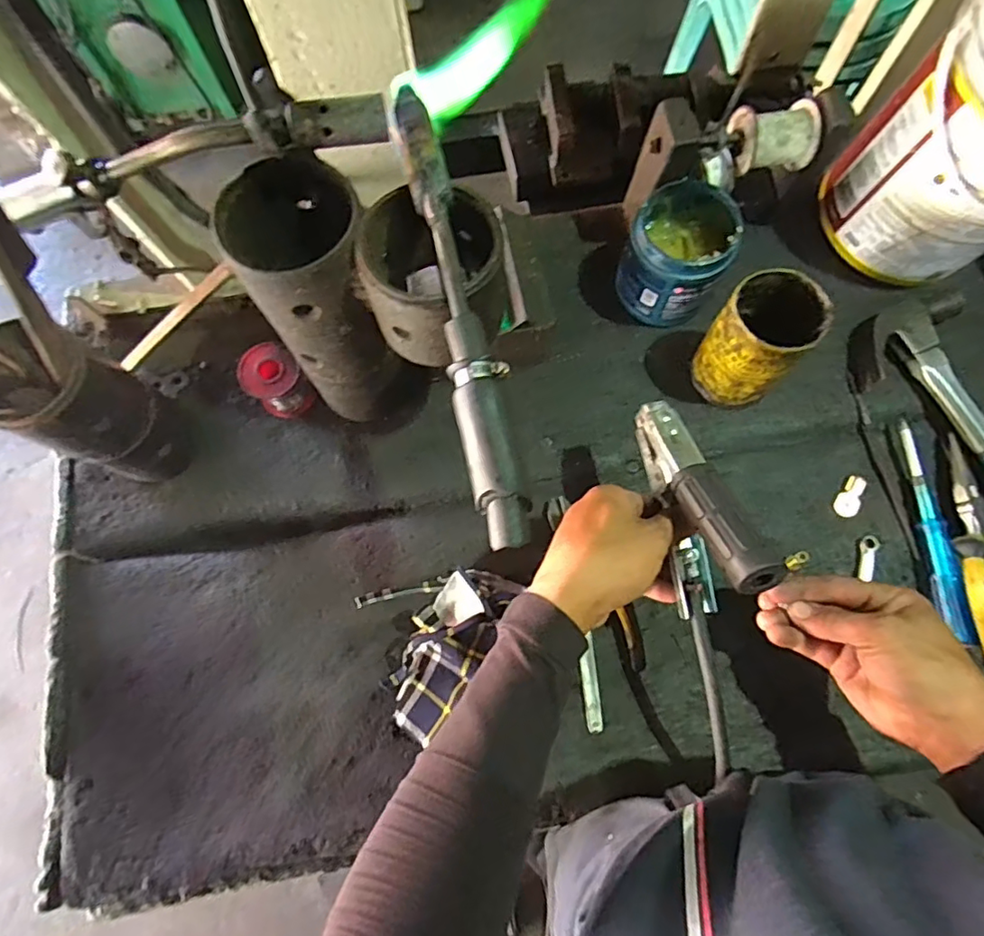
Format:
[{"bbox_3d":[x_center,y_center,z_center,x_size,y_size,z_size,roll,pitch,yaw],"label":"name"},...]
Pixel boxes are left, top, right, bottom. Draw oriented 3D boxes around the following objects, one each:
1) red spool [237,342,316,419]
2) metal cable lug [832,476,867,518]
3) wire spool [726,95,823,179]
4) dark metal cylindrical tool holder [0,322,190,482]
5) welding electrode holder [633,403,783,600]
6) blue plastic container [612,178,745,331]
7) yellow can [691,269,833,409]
[{"bbox_3d":[-0.198,-0.080,0.529,0.050,0.058,0.052,0,73,1],"label":"red spool"},{"bbox_3d":[0.328,0.027,0.517,0.021,0.006,0.039,36,78,11],"label":"metal cable lug"},{"bbox_3d":[0.244,-0.288,0.494,0.062,0.043,0.048,-9,73,-1],"label":"wire spool"},{"bbox_3d":[-0.315,-0.043,0.454,0.084,0.175,0.079,24,75,8],"label":"dark metal cylindrical tool holder"},{"bbox_3d":[0.137,0.018,0.382,0.032,0.041,0.151,-17,44,-4],"label":"welding electrode holder"},{"bbox_3d":[0.174,-0.198,0.528,0.090,0.092,0.100,31,77,10],"label":"blue plastic container"},{"bbox_3d":[0.228,-0.110,0.496,0.071,0.114,0.071,0,73,1],"label":"yellow can"}]

